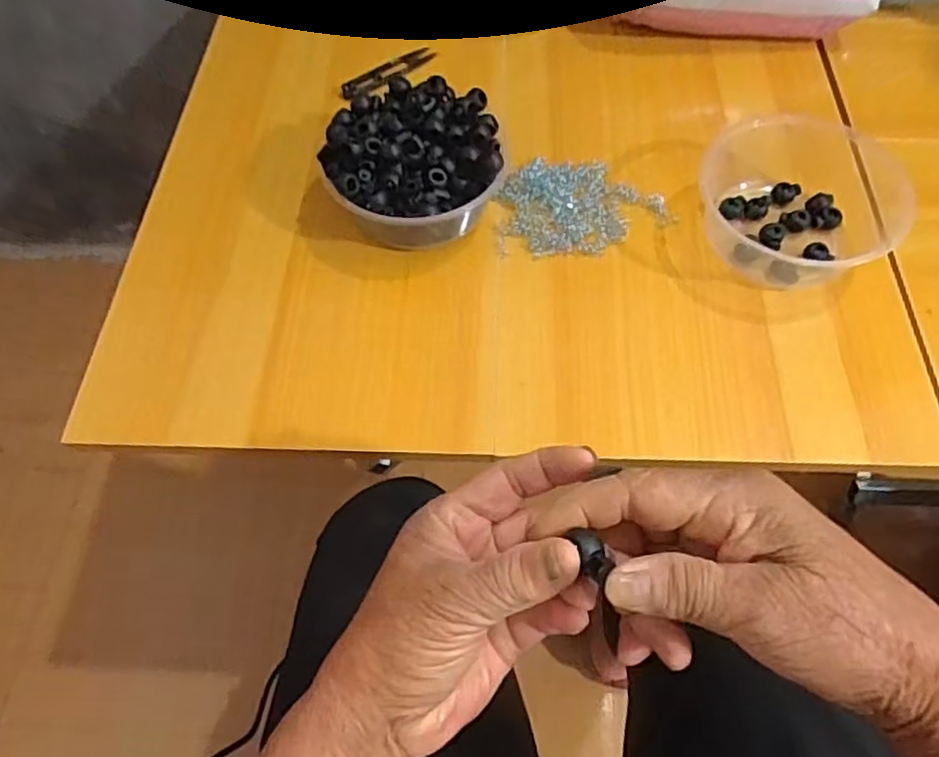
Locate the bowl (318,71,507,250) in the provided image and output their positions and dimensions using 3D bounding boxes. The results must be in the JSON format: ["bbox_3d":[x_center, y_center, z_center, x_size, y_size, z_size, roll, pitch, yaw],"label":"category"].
[{"bbox_3d":[-0.042,-0.162,0.519,0.137,0.077,0.131,-1,59,1],"label":"bowl"}]

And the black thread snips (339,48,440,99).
[{"bbox_3d":[-0.077,-0.293,0.633,0.102,0.007,0.020,-36,65,-19],"label":"black thread snips"}]

